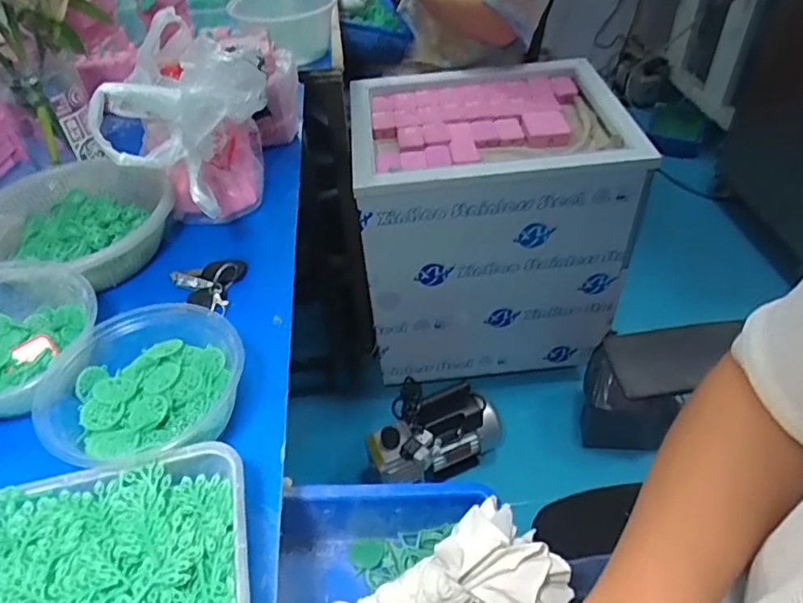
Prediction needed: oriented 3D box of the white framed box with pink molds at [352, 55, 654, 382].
[{"bbox_3d":[0.184,-0.191,1.271,0.515,0.516,0.486,-3,44,1],"label":"white framed box with pink molds"}]

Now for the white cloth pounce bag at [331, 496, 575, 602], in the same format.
[{"bbox_3d":[0.028,0.220,0.445,0.193,0.062,0.095,-21,44,7],"label":"white cloth pounce bag"}]

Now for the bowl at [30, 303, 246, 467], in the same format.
[{"bbox_3d":[-0.181,0.067,0.415,0.125,0.054,0.132,-2,44,2],"label":"bowl"}]

